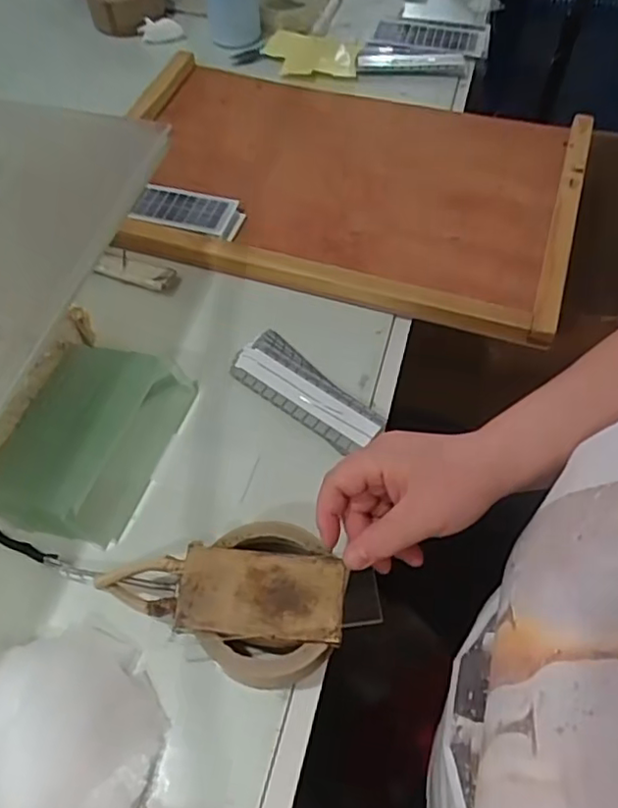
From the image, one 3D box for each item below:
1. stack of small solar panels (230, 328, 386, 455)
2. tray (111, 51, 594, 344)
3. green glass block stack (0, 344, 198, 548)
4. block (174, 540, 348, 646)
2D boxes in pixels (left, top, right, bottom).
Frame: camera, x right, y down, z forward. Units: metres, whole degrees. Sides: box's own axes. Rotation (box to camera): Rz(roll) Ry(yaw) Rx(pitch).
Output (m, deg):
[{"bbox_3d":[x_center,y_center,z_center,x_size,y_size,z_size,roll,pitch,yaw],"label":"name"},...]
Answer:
[{"bbox_3d":[-0.003,-0.011,0.508,0.134,0.016,0.052,33,62,22],"label":"stack of small solar panels"},{"bbox_3d":[0.026,-0.238,0.639,0.469,0.029,0.306,15,57,11],"label":"tray"},{"bbox_3d":[-0.160,0.020,0.466,0.094,0.042,0.158,16,57,12],"label":"green glass block stack"},{"bbox_3d":[-0.029,0.115,0.382,0.100,0.004,0.053,6,58,5],"label":"block"}]

